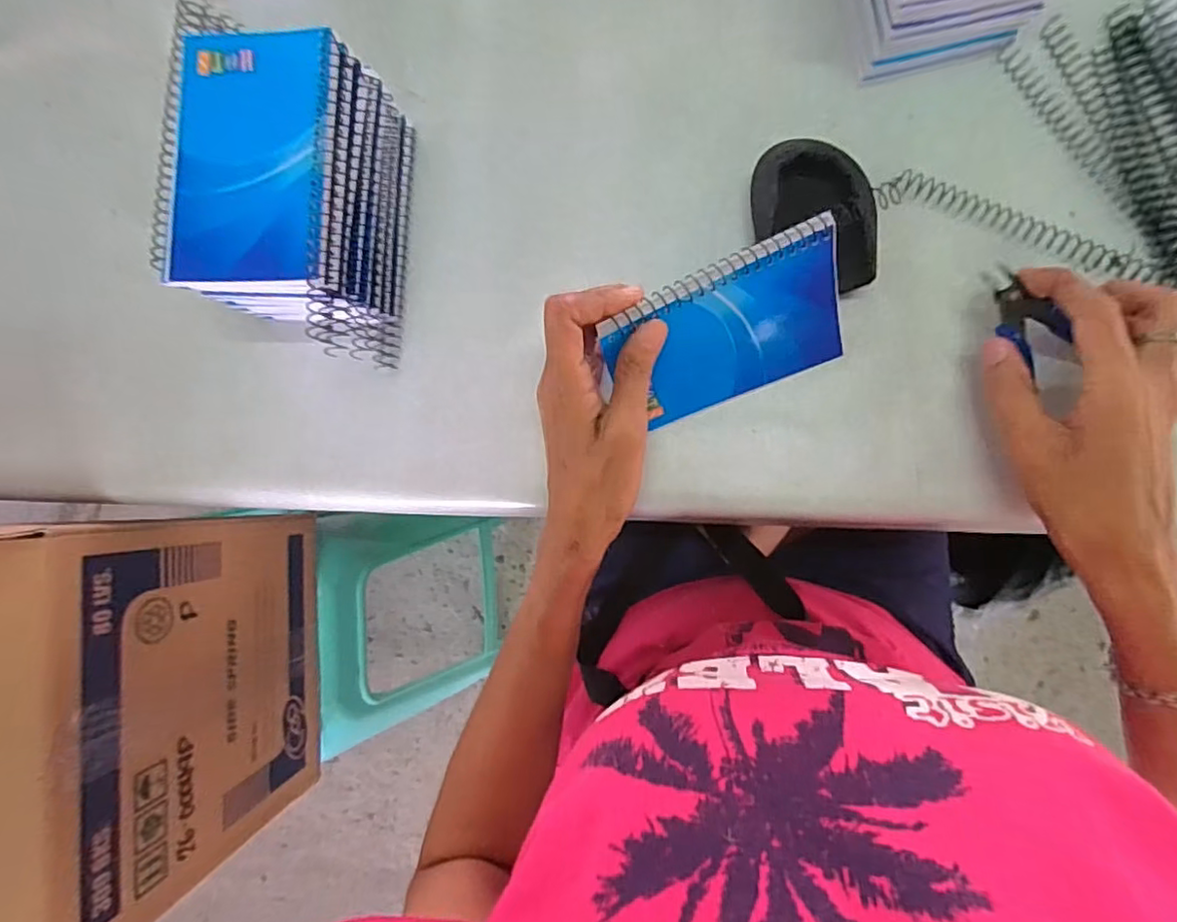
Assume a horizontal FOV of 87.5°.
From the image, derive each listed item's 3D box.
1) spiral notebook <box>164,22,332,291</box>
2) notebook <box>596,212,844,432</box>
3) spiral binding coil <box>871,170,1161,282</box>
[{"bbox_3d":[-0.170,-0.153,0.308,0.078,0.008,0.126,3,86,7],"label":"spiral notebook"},{"bbox_3d":[0.076,-0.067,0.333,0.132,0.085,0.009,-26,44,0],"label":"notebook"},{"bbox_3d":[0.243,-0.134,0.349,0.158,0.017,0.024,18,88,7],"label":"spiral binding coil"}]

